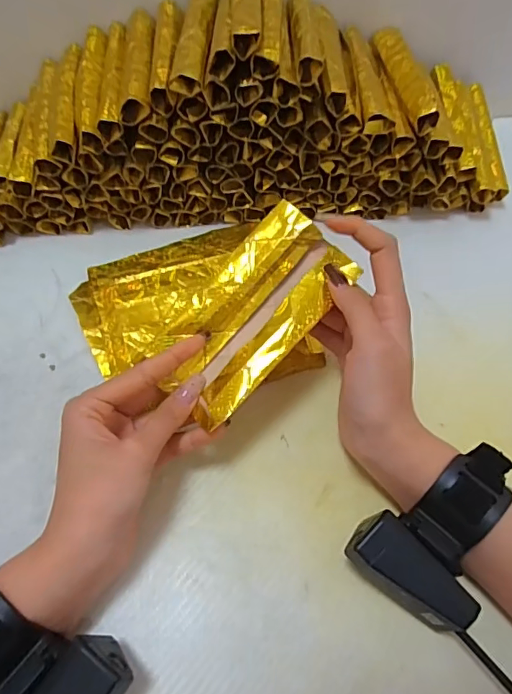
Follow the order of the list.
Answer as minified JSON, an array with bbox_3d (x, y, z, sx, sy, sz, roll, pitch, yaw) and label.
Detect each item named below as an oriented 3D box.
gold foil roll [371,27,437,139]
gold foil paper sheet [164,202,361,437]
[{"bbox_3d":[0.127,-0.234,0.414,0.019,0.021,0.129,-5,59,-8],"label":"gold foil roll"},{"bbox_3d":[-0.002,-0.020,0.306,0.066,0.014,0.136,41,86,6],"label":"gold foil paper sheet"}]

